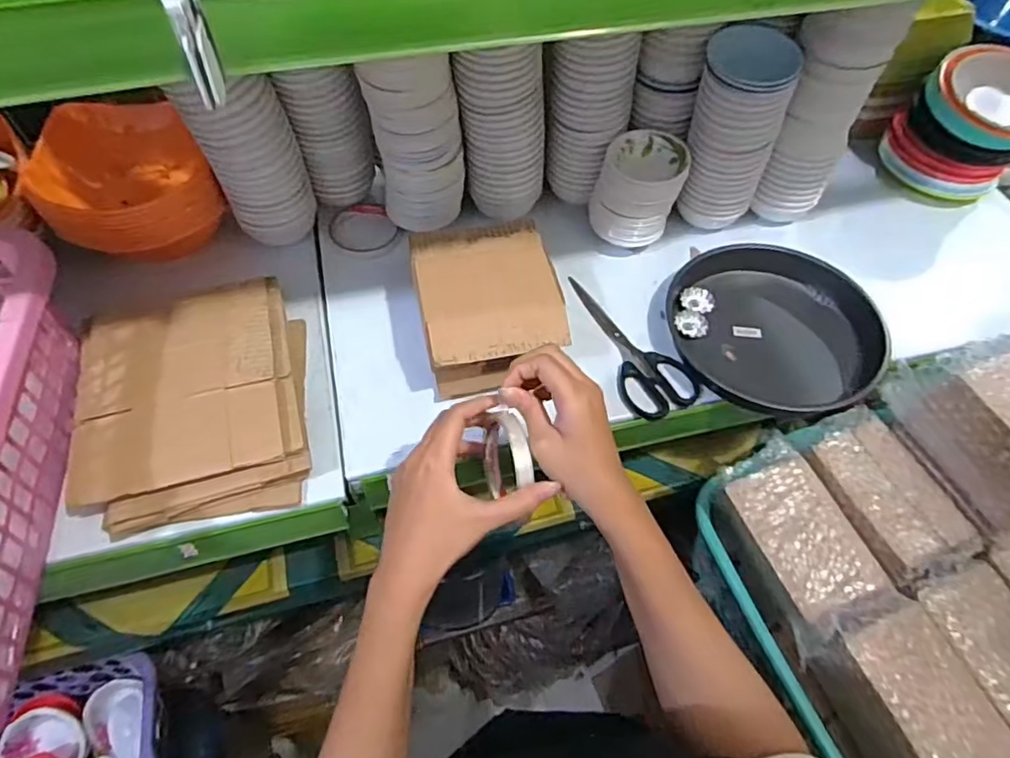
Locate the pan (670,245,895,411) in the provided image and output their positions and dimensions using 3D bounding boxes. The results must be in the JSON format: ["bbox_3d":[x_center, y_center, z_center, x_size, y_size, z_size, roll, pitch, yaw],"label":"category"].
[{"bbox_3d":[0.272,-0.060,0.616,0.189,0.047,0.193,1,57,-2],"label":"pan"}]

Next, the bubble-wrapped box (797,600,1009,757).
[{"bbox_3d":[0.341,0.281,0.518,0.100,0.091,0.147,-22,60,-16],"label":"bubble-wrapped box"}]

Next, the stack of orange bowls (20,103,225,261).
[{"bbox_3d":[-0.409,-0.212,0.644,0.154,0.114,0.130,-18,59,-13],"label":"stack of orange bowls"}]

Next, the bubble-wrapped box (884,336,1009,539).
[{"bbox_3d":[0.451,0.059,0.540,0.081,0.103,0.171,-17,59,-13],"label":"bubble-wrapped box"}]

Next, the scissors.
[{"bbox_3d":[0.134,-0.043,0.623,0.075,0.017,0.183,-16,59,-12],"label":"scissors"}]

